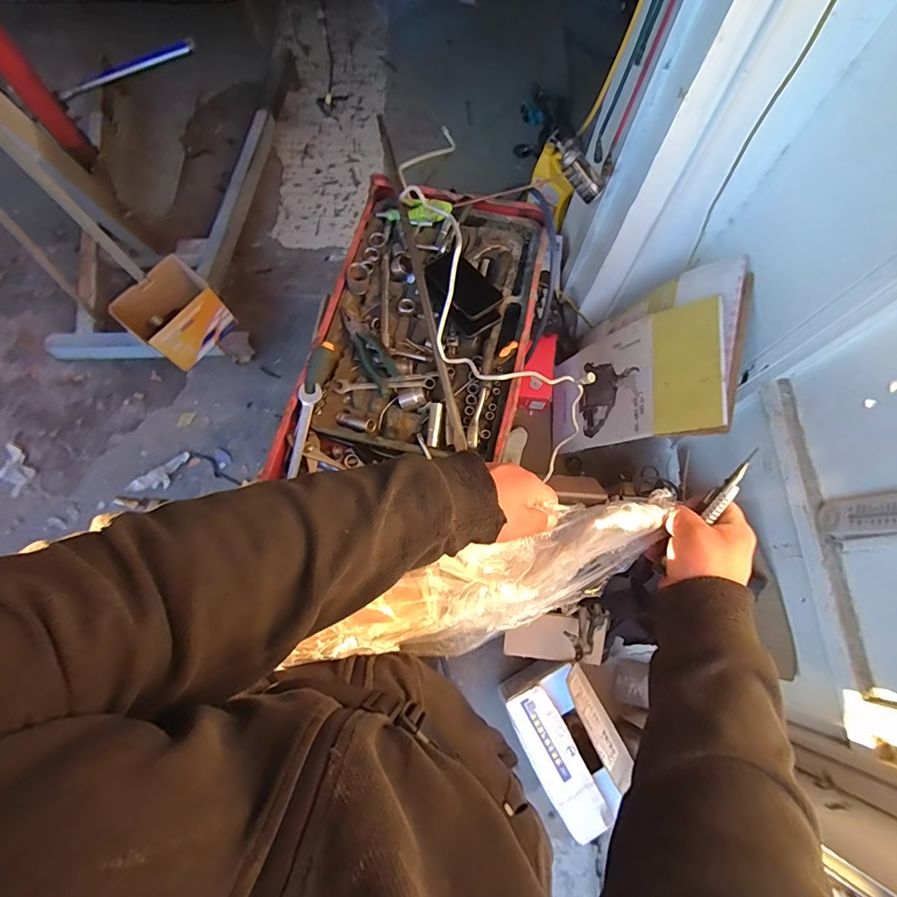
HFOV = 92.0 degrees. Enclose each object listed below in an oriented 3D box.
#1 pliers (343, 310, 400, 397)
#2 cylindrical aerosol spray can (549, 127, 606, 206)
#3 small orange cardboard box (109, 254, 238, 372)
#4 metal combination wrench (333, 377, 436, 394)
[{"bbox_3d":[-0.148,-0.176,0.801,0.046,0.026,0.173,-32,75,-11],"label":"pliers"},{"bbox_3d":[0.358,-0.771,1.198,0.058,0.058,0.178,-43,101,-12],"label":"cylindrical aerosol spray can"},{"bbox_3d":[-0.888,-0.444,1.412,0.197,0.226,0.279,40,75,11],"label":"small orange cardboard box"},{"bbox_3d":[-0.116,-0.120,0.794,0.181,0.013,0.027,-3,72,-2],"label":"metal combination wrench"}]

